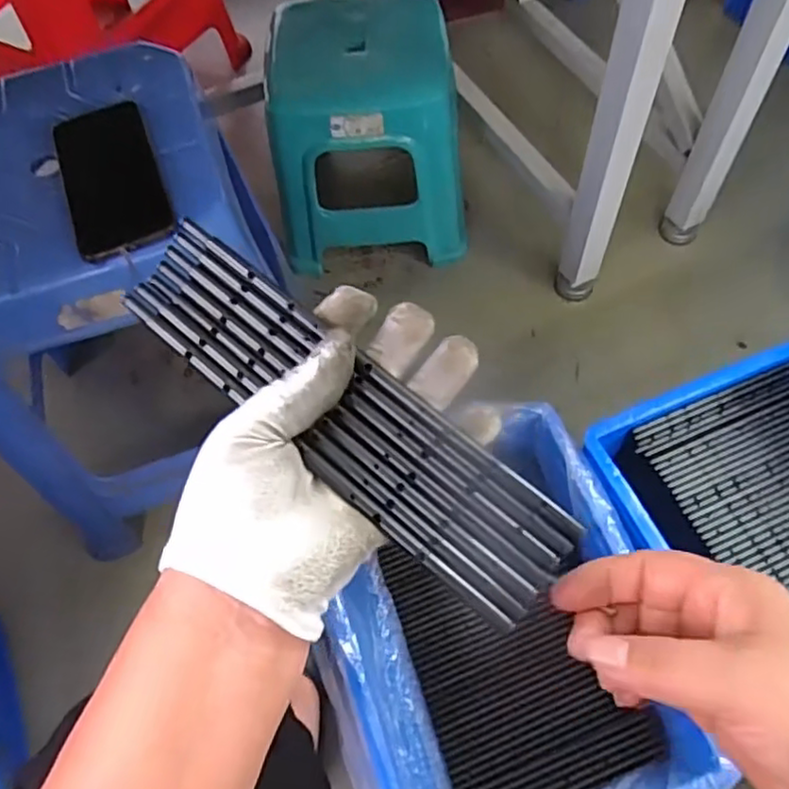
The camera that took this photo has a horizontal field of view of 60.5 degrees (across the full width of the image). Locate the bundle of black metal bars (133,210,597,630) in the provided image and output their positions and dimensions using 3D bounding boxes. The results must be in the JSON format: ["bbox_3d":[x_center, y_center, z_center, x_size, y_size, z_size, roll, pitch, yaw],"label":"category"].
[{"bbox_3d":[-0.024,0.009,0.295,0.223,0.008,0.053,38,87,10],"label":"bundle of black metal bars"}]

